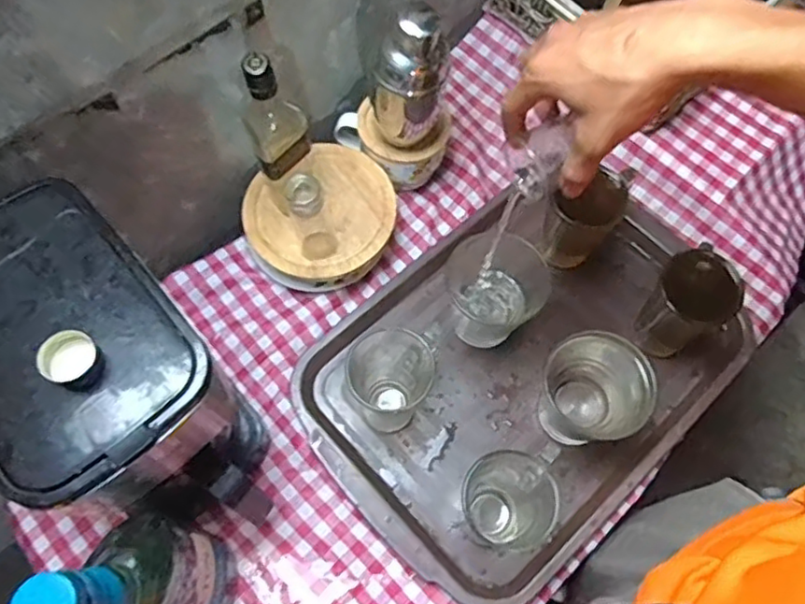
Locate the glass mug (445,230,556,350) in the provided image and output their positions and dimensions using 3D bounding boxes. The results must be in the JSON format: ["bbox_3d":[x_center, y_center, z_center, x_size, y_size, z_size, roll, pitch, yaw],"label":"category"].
[{"bbox_3d":[0.088,-0.017,0.637,0.082,0.090,0.100,-34,71,-16],"label":"glass mug"}]

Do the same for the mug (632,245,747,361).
[{"bbox_3d":[0.271,0.002,0.614,0.055,0.111,0.060,1,66,-2],"label":"mug"}]

